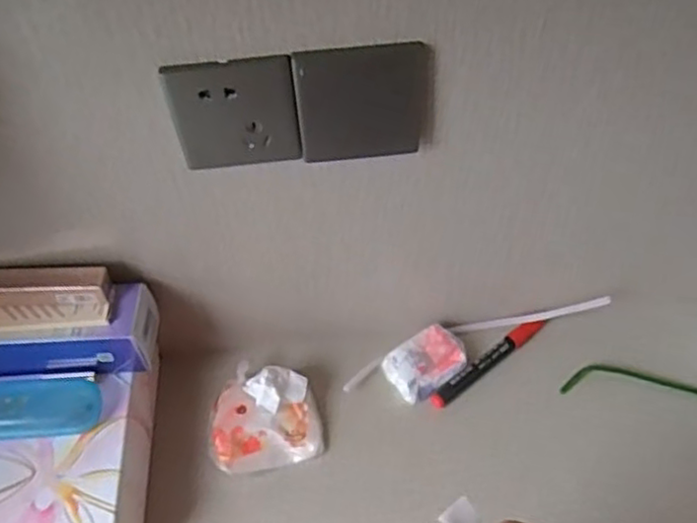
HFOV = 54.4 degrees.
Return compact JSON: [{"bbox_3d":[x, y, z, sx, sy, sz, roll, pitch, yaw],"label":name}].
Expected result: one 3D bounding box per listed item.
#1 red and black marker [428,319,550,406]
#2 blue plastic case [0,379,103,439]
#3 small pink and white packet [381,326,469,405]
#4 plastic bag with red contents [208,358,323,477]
[{"bbox_3d":[0.138,0.099,0.669,0.139,0.016,0.018,-31,56,-20],"label":"red and black marker"},{"bbox_3d":[-0.288,0.123,0.571,0.148,0.034,0.044,-6,52,-2],"label":"blue plastic case"},{"bbox_3d":[0.077,0.100,0.668,0.077,0.030,0.054,-32,57,-20],"label":"small pink and white packet"},{"bbox_3d":[-0.081,0.143,0.637,0.099,0.049,0.096,-12,52,-6],"label":"plastic bag with red contents"}]

